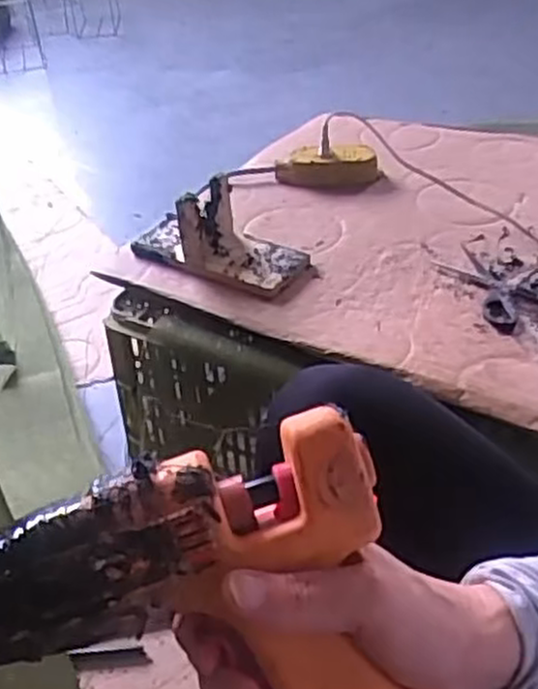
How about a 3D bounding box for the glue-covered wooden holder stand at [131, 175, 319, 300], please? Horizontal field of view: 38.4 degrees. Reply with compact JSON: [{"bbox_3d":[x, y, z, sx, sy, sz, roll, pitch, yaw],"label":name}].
[{"bbox_3d":[-0.059,-0.132,0.869,0.215,0.084,0.102,24,46,31],"label":"glue-covered wooden holder stand"}]

